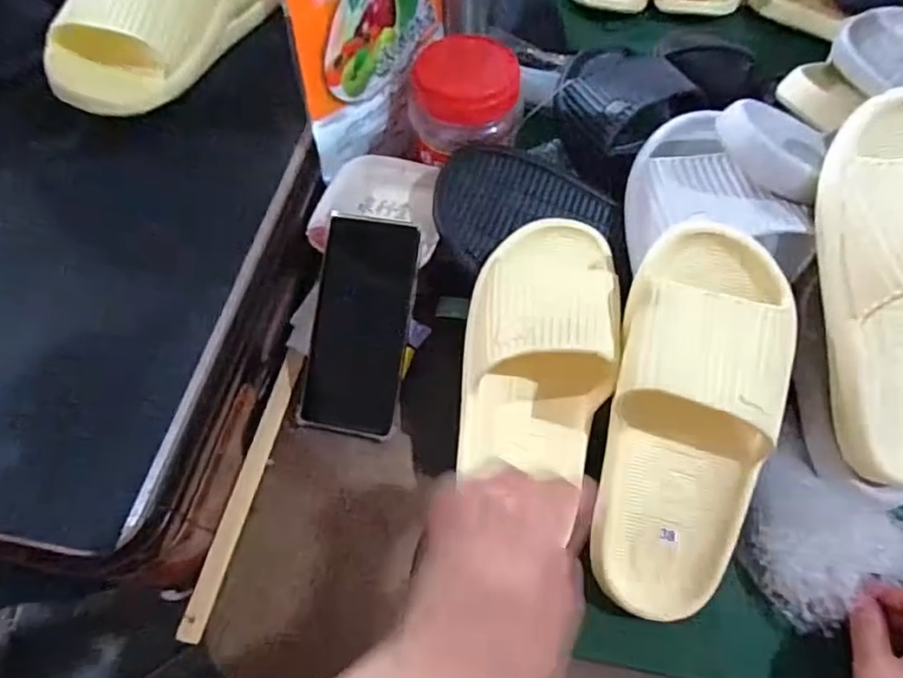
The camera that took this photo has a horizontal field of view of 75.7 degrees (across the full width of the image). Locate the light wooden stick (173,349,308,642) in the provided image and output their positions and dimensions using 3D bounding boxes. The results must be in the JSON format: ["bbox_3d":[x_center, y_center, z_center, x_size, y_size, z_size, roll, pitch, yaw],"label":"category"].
[{"bbox_3d":[-0.153,0.106,0.438,0.017,0.004,0.219,19,61,-12],"label":"light wooden stick"}]

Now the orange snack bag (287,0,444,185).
[{"bbox_3d":[-0.056,-0.236,0.469,0.035,0.186,0.175,22,63,11],"label":"orange snack bag"}]

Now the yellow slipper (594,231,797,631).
[{"bbox_3d":[0.155,0.054,0.379,0.105,0.074,0.260,11,90,6],"label":"yellow slipper"}]

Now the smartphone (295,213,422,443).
[{"bbox_3d":[-0.070,-0.010,0.447,0.075,0.011,0.163,9,92,5],"label":"smartphone"}]

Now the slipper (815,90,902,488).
[{"bbox_3d":[0.301,-0.028,0.366,0.107,0.066,0.250,-4,97,-2],"label":"slipper"}]

